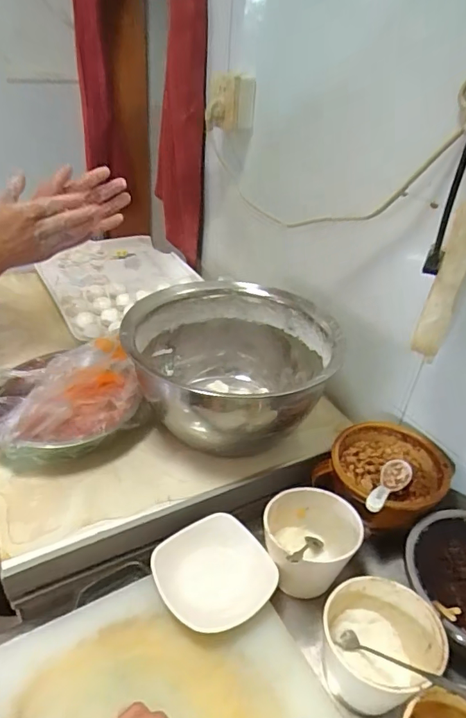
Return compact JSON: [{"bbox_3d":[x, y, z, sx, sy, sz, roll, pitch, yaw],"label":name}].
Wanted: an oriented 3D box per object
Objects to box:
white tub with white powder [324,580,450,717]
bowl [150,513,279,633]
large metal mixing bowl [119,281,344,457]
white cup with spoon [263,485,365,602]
[{"bbox_3d":[0.148,0.302,0.492,0.116,0.090,0.101,23,38,25],"label":"white tub with white powder"},{"bbox_3d":[-0.022,0.252,0.553,0.119,0.037,0.128,-21,41,-33],"label":"bowl"},{"bbox_3d":[-0.002,0.022,0.711,0.289,0.170,0.275,4,34,-2],"label":"large metal mixing bowl"},{"bbox_3d":[0.092,0.233,0.592,0.110,0.099,0.114,4,34,-2],"label":"white cup with spoon"}]

